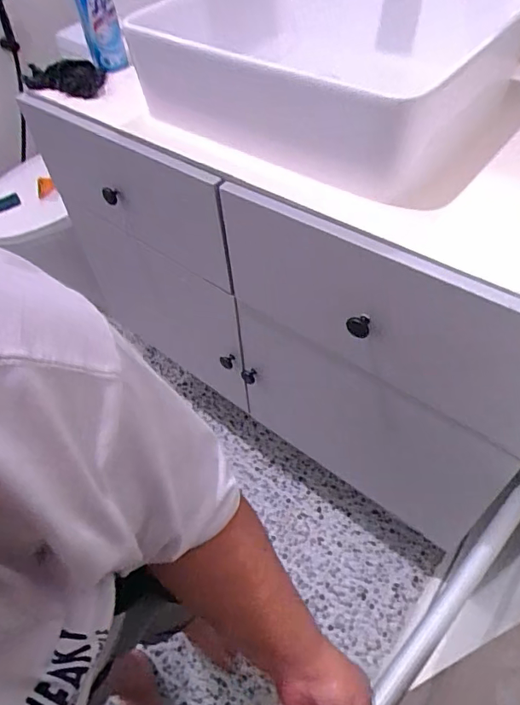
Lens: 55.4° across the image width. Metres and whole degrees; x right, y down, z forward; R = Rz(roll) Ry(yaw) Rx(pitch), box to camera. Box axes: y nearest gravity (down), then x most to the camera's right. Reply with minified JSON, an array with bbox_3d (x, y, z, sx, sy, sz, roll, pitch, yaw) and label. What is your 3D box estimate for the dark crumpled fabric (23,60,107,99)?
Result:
[{"bbox_3d":[-0.369,-0.514,0.923,0.189,0.041,0.048,16,55,17],"label":"dark crumpled fabric"}]

